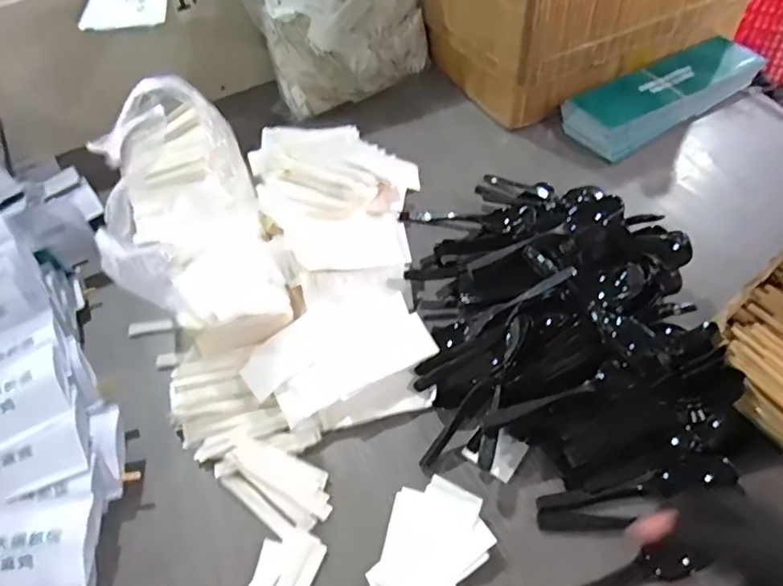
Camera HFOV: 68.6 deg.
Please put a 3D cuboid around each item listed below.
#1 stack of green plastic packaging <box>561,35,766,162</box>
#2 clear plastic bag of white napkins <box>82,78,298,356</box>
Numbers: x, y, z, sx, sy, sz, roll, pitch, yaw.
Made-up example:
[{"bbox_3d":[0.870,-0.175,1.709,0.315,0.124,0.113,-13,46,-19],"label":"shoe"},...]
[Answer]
[{"bbox_3d":[0.369,-0.269,0.766,0.290,0.035,0.107,-25,55,-13],"label":"stack of green plastic packaging"},{"bbox_3d":[-0.193,-0.080,0.552,0.125,0.164,0.243,-20,54,-9],"label":"clear plastic bag of white napkins"}]

